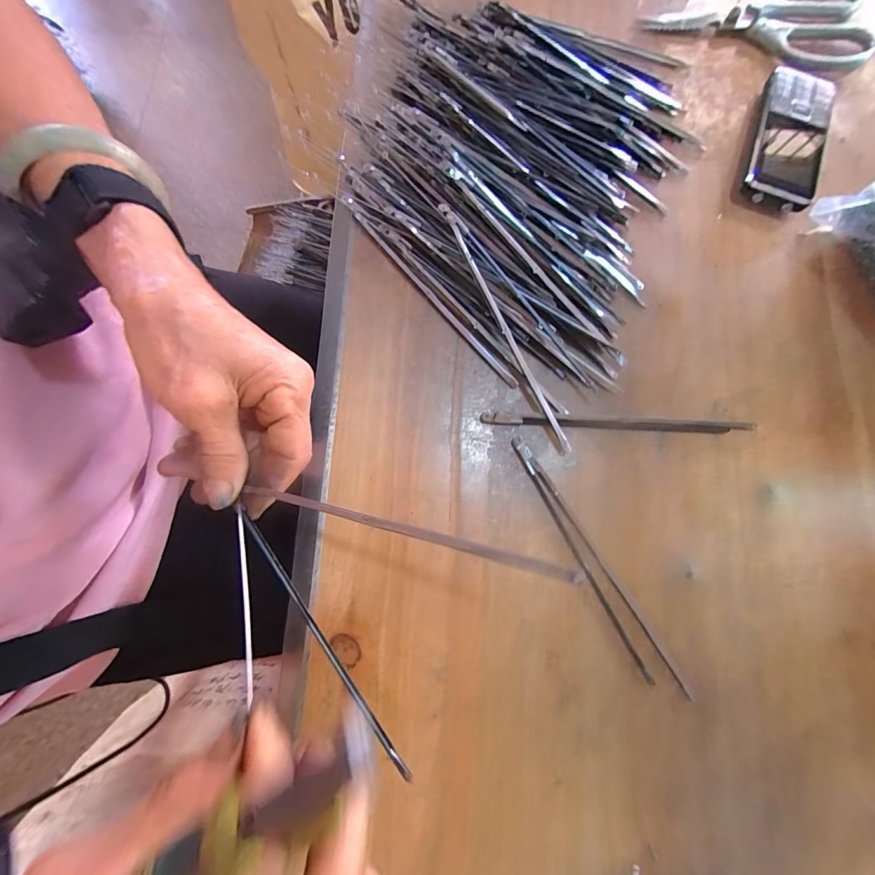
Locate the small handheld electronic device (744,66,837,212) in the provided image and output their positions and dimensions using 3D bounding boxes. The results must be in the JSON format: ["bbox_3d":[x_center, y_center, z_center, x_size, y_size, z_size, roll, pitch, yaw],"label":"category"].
[{"bbox_3d":[0.283,-0.238,0.306,0.057,0.020,0.126,22,79,3],"label":"small handheld electronic device"}]

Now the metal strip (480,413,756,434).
[{"bbox_3d":[0.124,-0.010,0.264,0.185,0.004,0.009,3,78,-1],"label":"metal strip"}]

